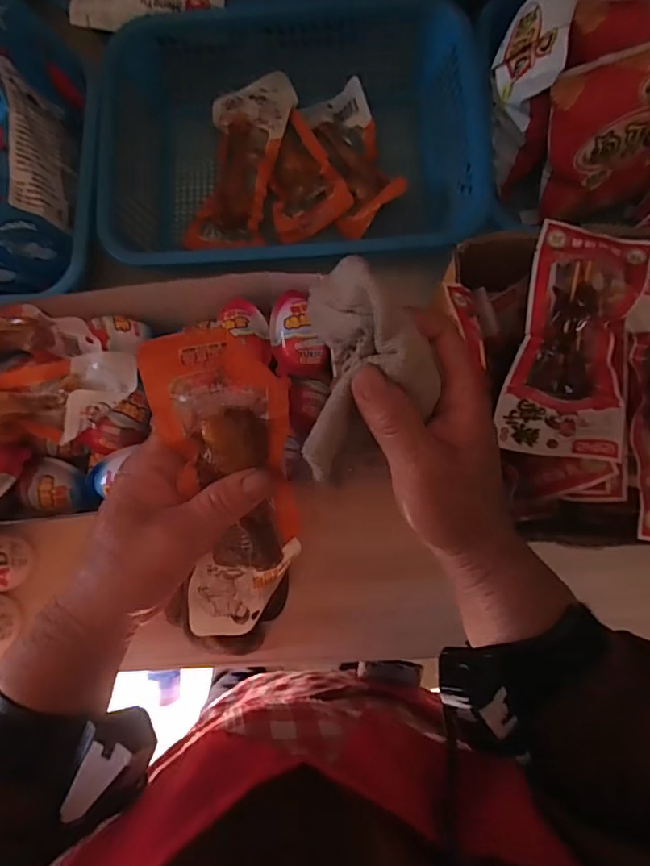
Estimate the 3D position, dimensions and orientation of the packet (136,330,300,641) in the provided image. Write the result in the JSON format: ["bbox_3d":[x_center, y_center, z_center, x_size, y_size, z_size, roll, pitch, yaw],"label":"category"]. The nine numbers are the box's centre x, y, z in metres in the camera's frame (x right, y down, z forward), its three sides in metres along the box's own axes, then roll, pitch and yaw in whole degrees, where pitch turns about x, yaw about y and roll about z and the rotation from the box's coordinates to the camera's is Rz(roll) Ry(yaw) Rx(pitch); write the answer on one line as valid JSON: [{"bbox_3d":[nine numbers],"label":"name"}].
[{"bbox_3d":[-0.054,0.031,0.312,0.071,0.023,0.174,-6,101,0],"label":"packet"}]

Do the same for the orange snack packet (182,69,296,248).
[{"bbox_3d":[-0.080,-0.270,0.535,0.080,0.038,0.190,12,80,3],"label":"orange snack packet"}]

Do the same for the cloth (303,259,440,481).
[{"bbox_3d":[0.007,-0.036,0.265,0.076,0.038,0.082,-31,80,-5],"label":"cloth"}]

